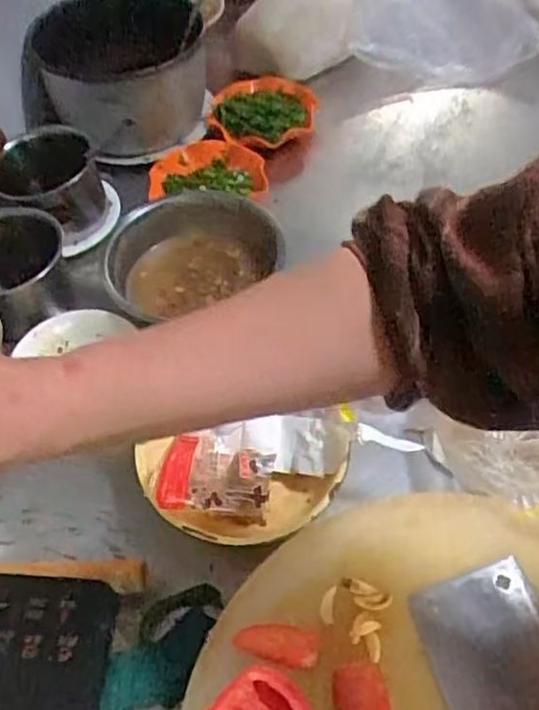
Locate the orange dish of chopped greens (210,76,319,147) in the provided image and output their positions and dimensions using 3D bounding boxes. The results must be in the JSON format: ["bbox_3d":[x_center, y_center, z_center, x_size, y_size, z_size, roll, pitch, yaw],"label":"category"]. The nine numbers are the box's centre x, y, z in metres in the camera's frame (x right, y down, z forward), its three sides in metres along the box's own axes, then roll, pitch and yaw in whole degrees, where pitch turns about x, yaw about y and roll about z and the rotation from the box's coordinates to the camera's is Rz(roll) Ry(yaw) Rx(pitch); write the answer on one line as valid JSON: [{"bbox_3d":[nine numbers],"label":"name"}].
[{"bbox_3d":[-0.004,-0.346,0.957,0.149,0.056,0.116,-11,54,-4],"label":"orange dish of chopped greens"}]

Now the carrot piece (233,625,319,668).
[{"bbox_3d":[0.005,0.213,0.497,0.063,0.015,0.031,7,53,6],"label":"carrot piece"}]

